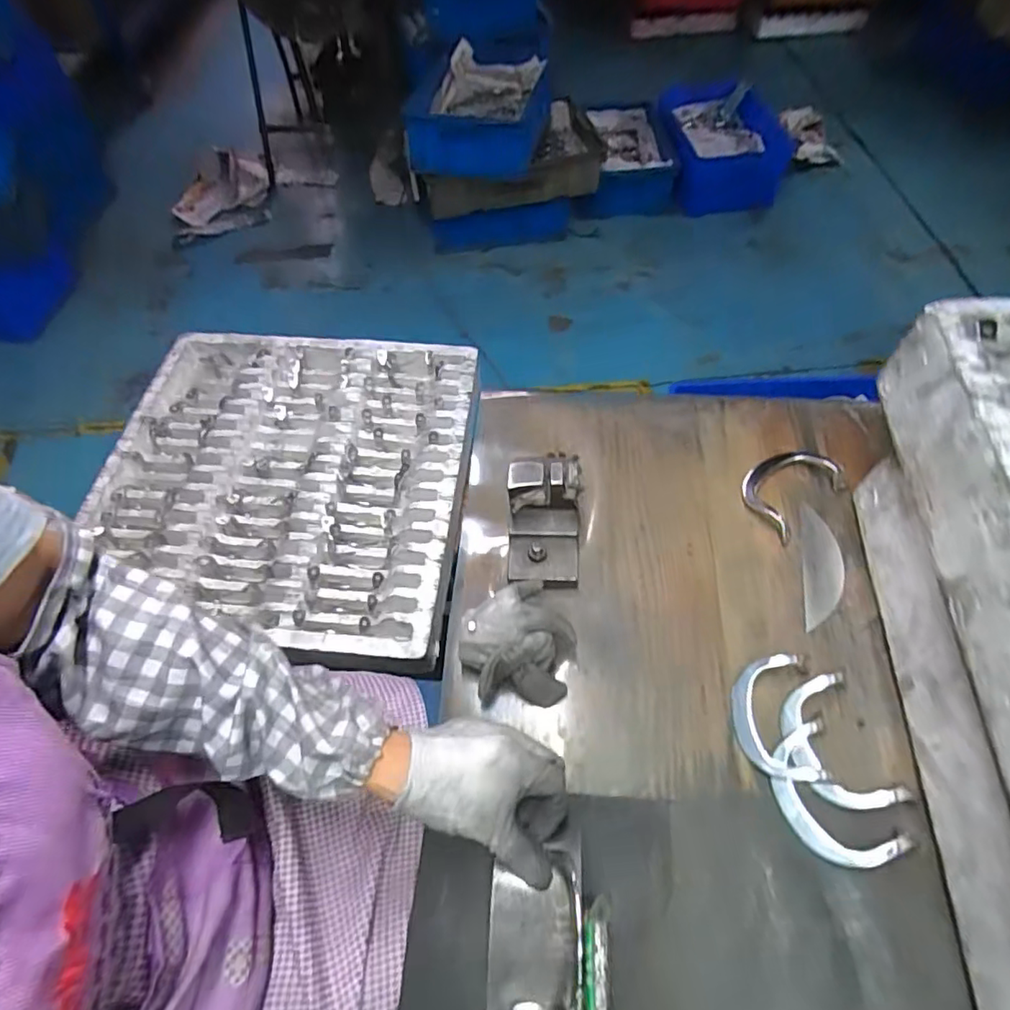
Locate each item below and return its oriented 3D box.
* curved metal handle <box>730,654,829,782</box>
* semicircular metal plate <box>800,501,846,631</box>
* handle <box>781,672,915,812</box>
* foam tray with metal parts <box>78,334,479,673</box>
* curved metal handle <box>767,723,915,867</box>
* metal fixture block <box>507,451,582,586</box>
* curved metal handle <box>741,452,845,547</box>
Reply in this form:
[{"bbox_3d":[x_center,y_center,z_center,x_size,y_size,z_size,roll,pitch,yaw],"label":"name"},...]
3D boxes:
[{"bbox_3d":[0.206,0.164,0.443,0.051,0.019,0.090,-1,59,2],"label":"curved metal handle"},{"bbox_3d":[0.287,0.056,0.519,0.037,0.004,0.121,10,60,9],"label":"semicircular metal plate"},{"bbox_3d":[0.243,0.180,0.429,0.062,0.019,0.092,-15,59,-7],"label":"handle"},{"bbox_3d":[-0.331,-0.047,0.880,0.540,0.047,0.533,5,58,4],"label":"foam tray with metal parts"},{"bbox_3d":[0.232,0.215,0.416,0.058,0.020,0.092,-26,61,-13],"label":"curved metal handle"},{"bbox_3d":[0.034,0.015,0.508,0.063,0.076,0.097,-1,59,2],"label":"metal fixture block"},{"bbox_3d":[0.273,-0.018,0.556,0.097,0.023,0.071,-37,64,-18],"label":"curved metal handle"}]

